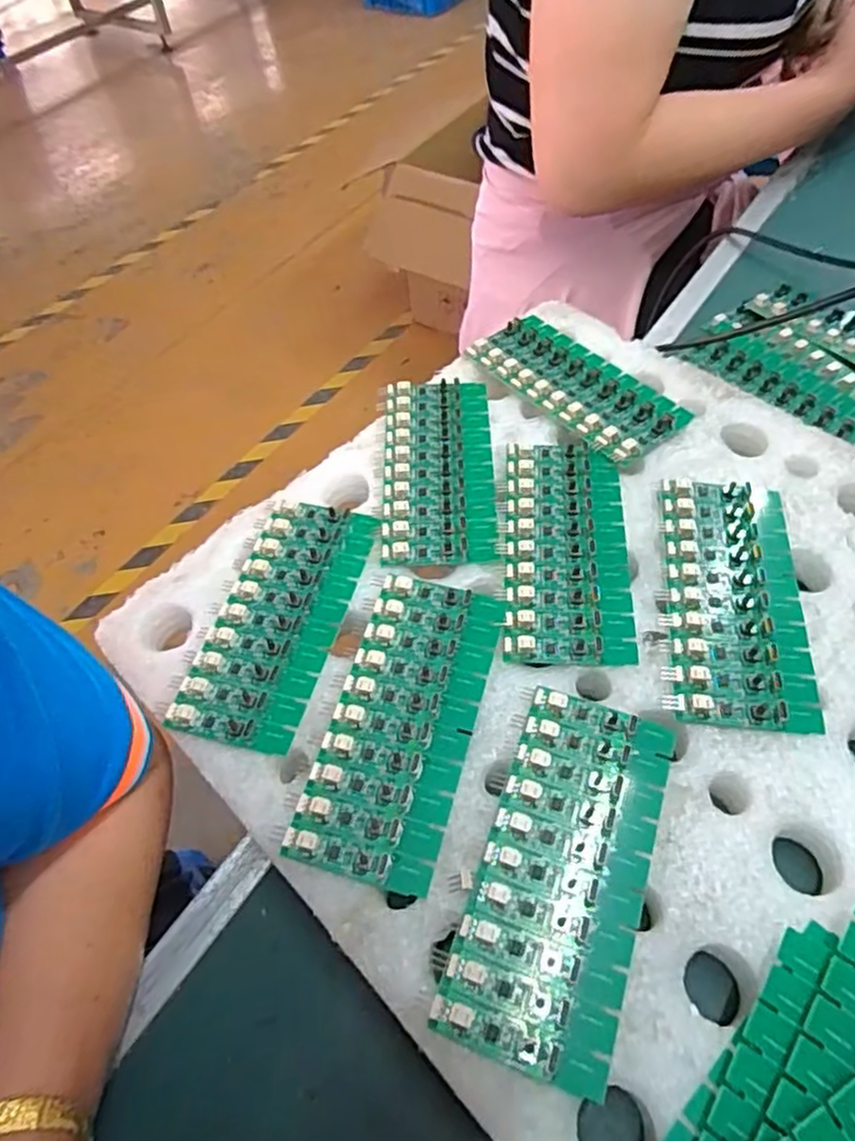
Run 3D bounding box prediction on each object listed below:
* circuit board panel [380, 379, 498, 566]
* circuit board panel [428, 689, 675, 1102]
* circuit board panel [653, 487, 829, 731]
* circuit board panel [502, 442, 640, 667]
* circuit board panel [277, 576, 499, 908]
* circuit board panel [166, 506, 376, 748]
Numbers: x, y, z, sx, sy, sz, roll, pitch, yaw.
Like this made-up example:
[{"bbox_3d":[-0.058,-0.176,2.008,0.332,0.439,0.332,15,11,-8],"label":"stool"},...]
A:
[{"bbox_3d":[0.006,-0.062,0.397,0.060,0.007,0.136,-2,55,4],"label":"circuit board panel"},{"bbox_3d":[0.054,0.115,0.271,0.061,0.005,0.136,17,60,14],"label":"circuit board panel"},{"bbox_3d":[0.147,0.010,0.336,0.064,0.007,0.135,4,55,8],"label":"circuit board panel"},{"bbox_3d":[0.072,-0.014,0.360,0.062,0.006,0.136,1,55,6],"label":"circuit board panel"},{"bbox_3d":[-0.011,0.065,0.310,0.060,0.008,0.137,13,57,14],"label":"circuit board panel"},{"bbox_3d":[-0.074,0.022,0.348,0.060,0.005,0.136,10,56,13],"label":"circuit board panel"}]

